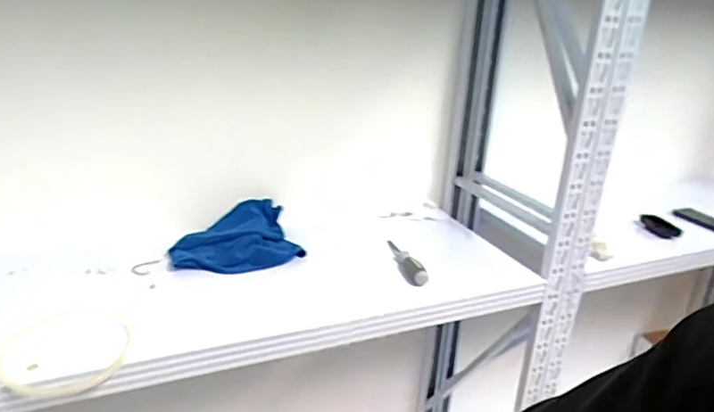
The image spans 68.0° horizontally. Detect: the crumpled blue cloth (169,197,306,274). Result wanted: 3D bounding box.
[{"bbox_3d":[-0.243,0.057,1.083,0.253,0.067,0.194,-1,22,-14],"label":"crumpled blue cloth"}]

